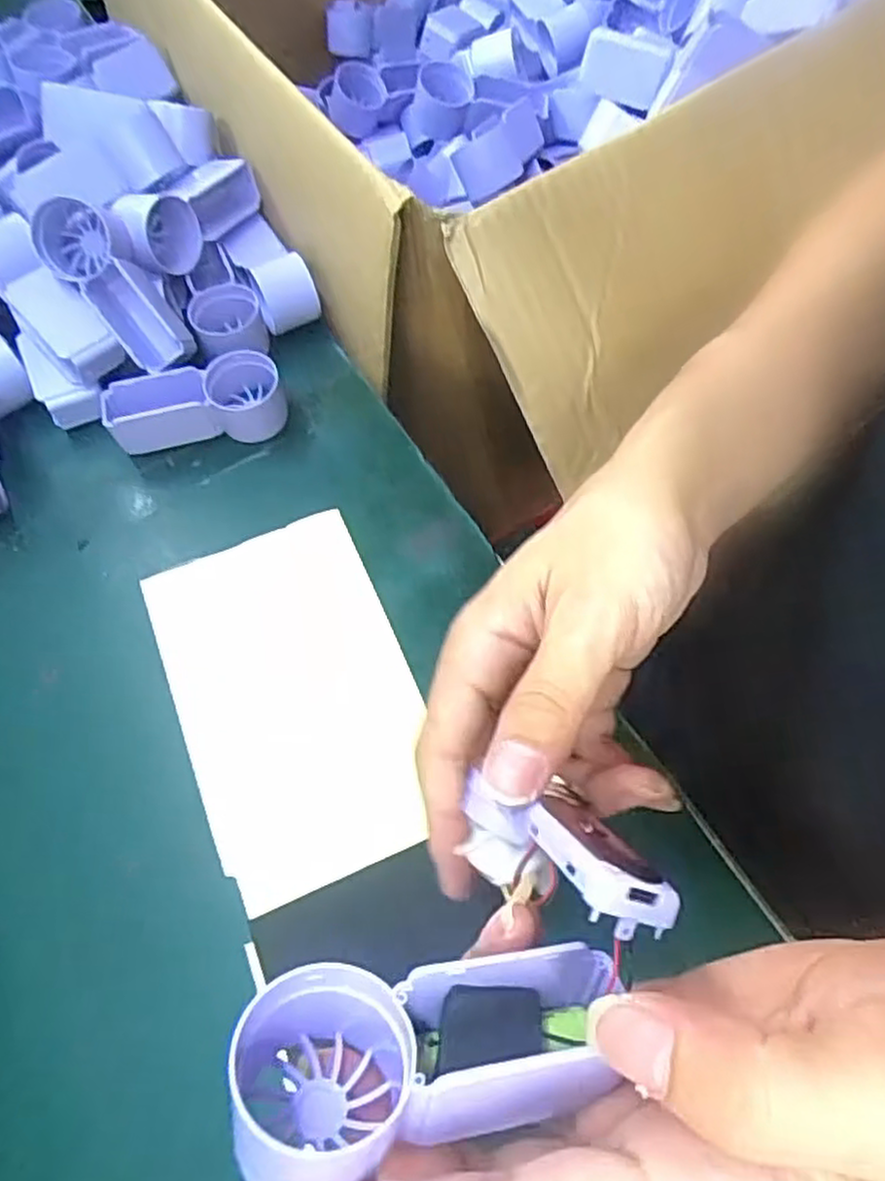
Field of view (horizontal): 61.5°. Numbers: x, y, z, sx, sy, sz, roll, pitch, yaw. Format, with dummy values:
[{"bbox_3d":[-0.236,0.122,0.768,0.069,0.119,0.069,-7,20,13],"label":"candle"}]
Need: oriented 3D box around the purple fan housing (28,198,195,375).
[{"bbox_3d":[-0.170,-0.158,0.394,0.042,0.030,0.093,-41,100,-16],"label":"purple fan housing"}]

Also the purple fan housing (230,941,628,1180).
[{"bbox_3d":[-0.006,0.109,0.177,0.091,0.035,0.043,-15,65,3],"label":"purple fan housing"}]

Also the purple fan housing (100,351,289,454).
[{"bbox_3d":[-0.133,-0.102,0.402,0.092,0.034,0.035,-8,65,-2],"label":"purple fan housing"}]

